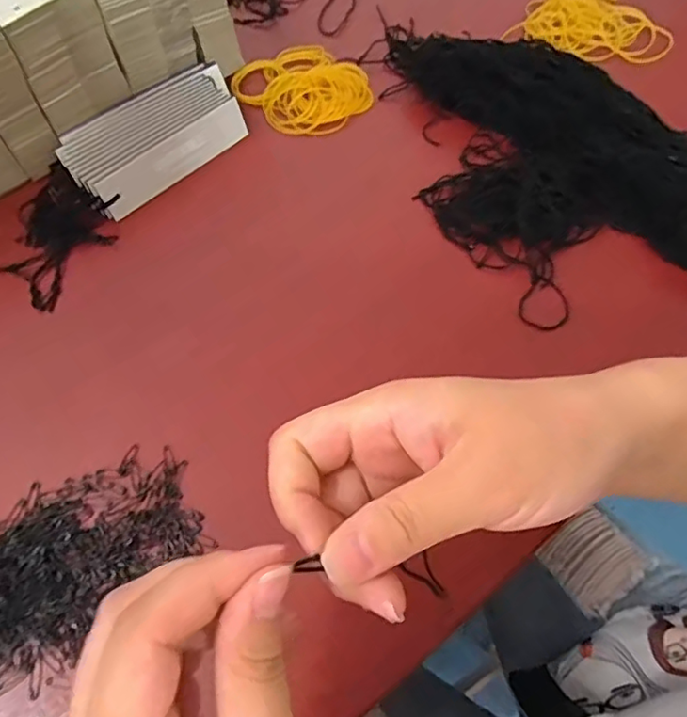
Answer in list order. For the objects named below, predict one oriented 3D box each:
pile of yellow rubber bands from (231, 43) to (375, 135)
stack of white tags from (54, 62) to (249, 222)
[{"bbox_3d":[-0.034,-0.228,0.478,0.089,0.015,0.106,-38,67,-17],"label":"pile of yellow rubber bands"},{"bbox_3d":[-0.141,-0.168,0.440,0.135,0.029,0.079,-36,67,-16],"label":"stack of white tags"}]

